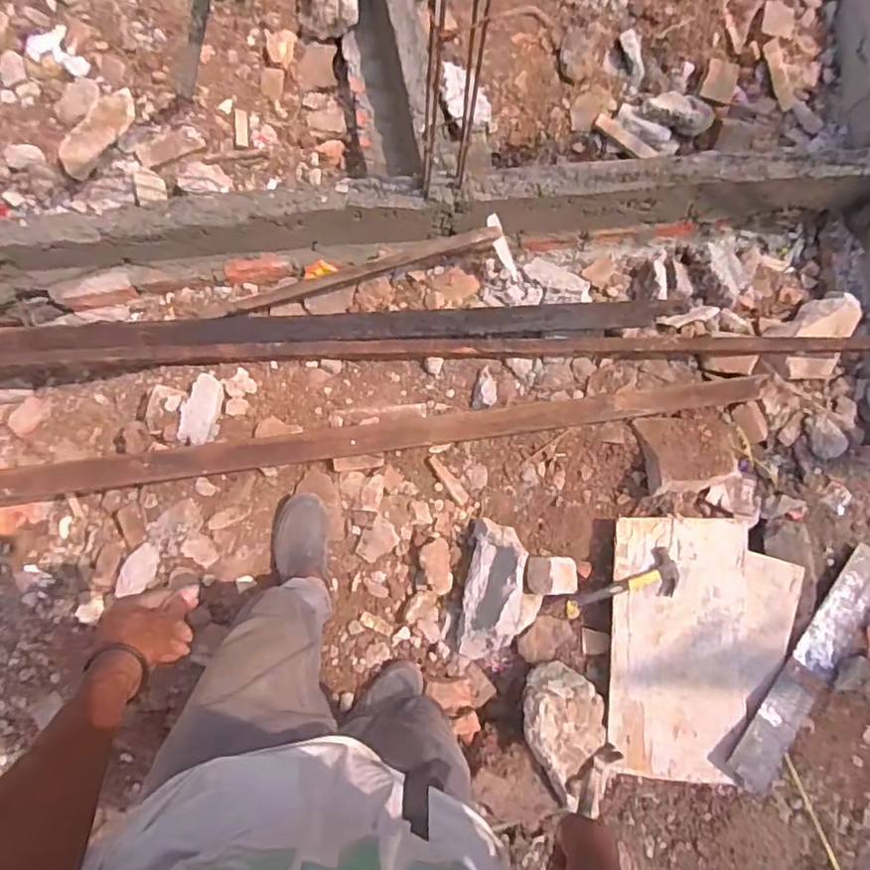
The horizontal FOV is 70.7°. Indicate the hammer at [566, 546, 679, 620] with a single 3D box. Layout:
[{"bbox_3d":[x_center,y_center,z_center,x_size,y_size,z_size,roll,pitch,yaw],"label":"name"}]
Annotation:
[{"bbox_3d":[0.416,0.343,1.378,0.259,0.051,0.099,-23,90,8],"label":"hammer"}]

